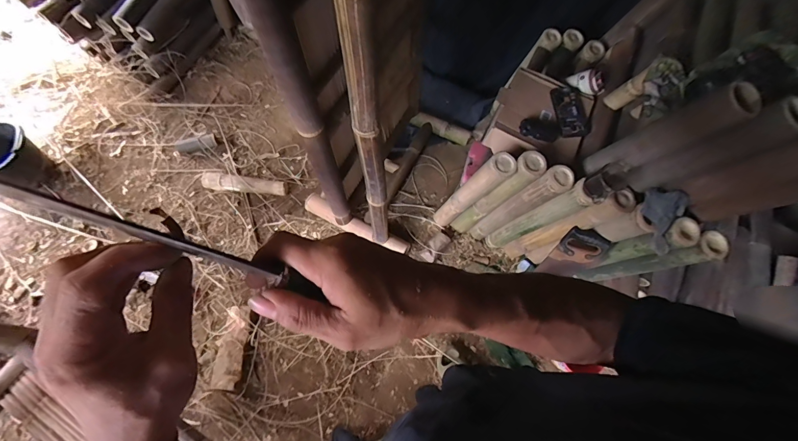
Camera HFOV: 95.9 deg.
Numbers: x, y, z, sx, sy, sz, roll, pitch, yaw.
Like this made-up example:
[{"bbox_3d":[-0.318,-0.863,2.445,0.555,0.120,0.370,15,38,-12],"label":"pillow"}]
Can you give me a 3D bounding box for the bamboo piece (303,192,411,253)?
[{"bbox_3d":[-0.180,0.014,1.496,0.484,0.067,0.072,27,68,11],"label":"bamboo piece"}]

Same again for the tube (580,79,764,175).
[{"bbox_3d":[0.593,-0.188,0.839,0.075,0.383,0.087,32,67,-12],"label":"tube"}]

